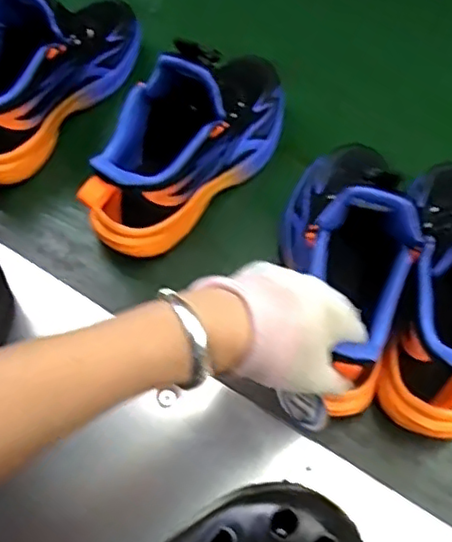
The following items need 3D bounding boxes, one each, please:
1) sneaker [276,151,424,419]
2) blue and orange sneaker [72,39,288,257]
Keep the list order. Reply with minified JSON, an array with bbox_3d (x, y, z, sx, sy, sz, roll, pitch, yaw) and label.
[{"bbox_3d":[0.094,-0.021,0.470,0.083,0.124,0.232,5,62,-2],"label":"sneaker"},{"bbox_3d":[-0.028,-0.122,0.539,0.083,0.145,0.246,39,66,15],"label":"blue and orange sneaker"}]

